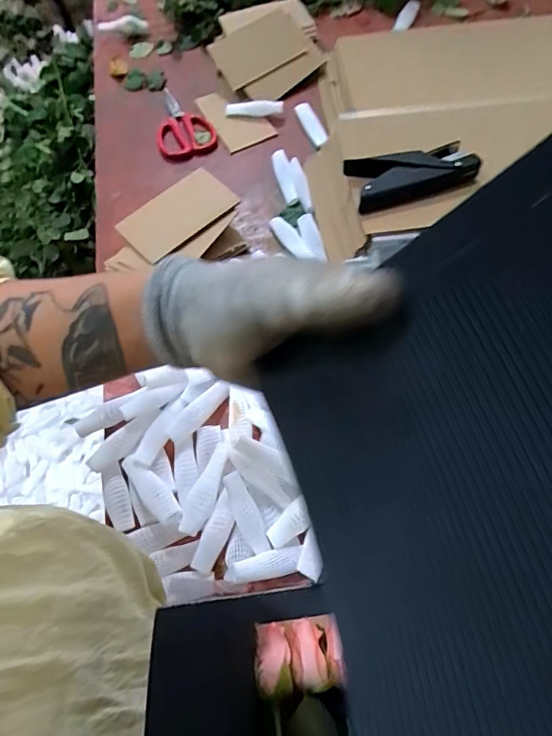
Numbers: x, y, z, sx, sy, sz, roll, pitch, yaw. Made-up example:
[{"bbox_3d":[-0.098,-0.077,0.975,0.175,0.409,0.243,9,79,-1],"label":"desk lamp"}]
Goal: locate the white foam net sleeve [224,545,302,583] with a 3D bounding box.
[{"bbox_3d":[-0.010,0.175,0.397,0.068,0.018,0.022,-11,65,-3],"label":"white foam net sleeve"}]

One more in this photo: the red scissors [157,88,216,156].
[{"bbox_3d":[-0.141,-0.373,0.674,0.084,0.016,0.139,-13,65,-4],"label":"red scissors"}]

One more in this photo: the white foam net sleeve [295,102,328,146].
[{"bbox_3d":[0.054,-0.365,0.670,0.026,0.017,0.086,-16,65,-6],"label":"white foam net sleeve"}]

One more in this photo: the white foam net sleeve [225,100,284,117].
[{"bbox_3d":[-0.033,-0.397,0.686,0.087,0.011,0.027,1,64,3],"label":"white foam net sleeve"}]

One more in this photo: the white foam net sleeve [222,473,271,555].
[{"bbox_3d":[-0.028,0.135,0.419,0.022,0.017,0.075,-23,80,-9],"label":"white foam net sleeve"}]

